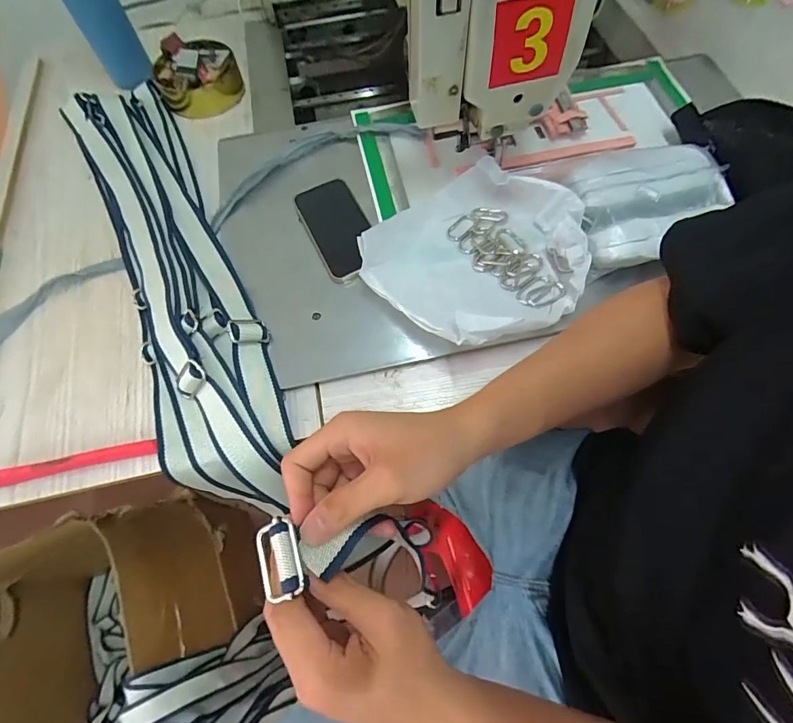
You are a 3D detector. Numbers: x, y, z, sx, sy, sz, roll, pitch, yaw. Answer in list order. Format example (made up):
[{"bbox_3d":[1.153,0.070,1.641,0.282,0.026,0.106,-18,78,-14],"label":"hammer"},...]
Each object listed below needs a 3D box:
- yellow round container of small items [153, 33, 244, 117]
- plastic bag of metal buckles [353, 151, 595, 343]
[{"bbox_3d":[-0.308,-0.439,0.654,0.117,0.065,0.121,-1,65,3],"label":"yellow round container of small items"},{"bbox_3d":[0.097,-0.117,0.479,0.211,0.053,0.227,41,73,20],"label":"plastic bag of metal buckles"}]

